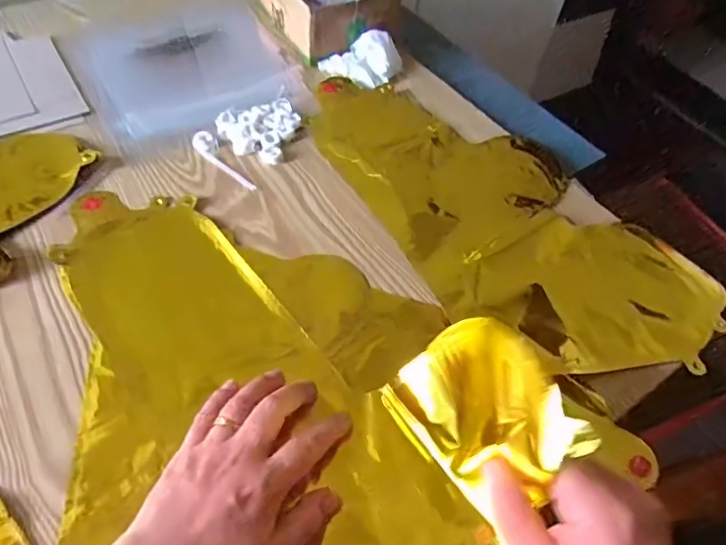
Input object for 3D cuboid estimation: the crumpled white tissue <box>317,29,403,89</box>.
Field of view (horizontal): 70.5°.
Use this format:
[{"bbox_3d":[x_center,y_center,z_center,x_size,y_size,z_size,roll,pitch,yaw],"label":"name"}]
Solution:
[{"bbox_3d":[0.003,-0.260,0.615,0.077,0.035,0.081,38,58,22],"label":"crumpled white tissue"}]

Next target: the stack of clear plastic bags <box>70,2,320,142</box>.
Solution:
[{"bbox_3d":[-0.198,-0.240,0.603,0.224,0.012,0.249,-22,58,-20],"label":"stack of clear plastic bags"}]

